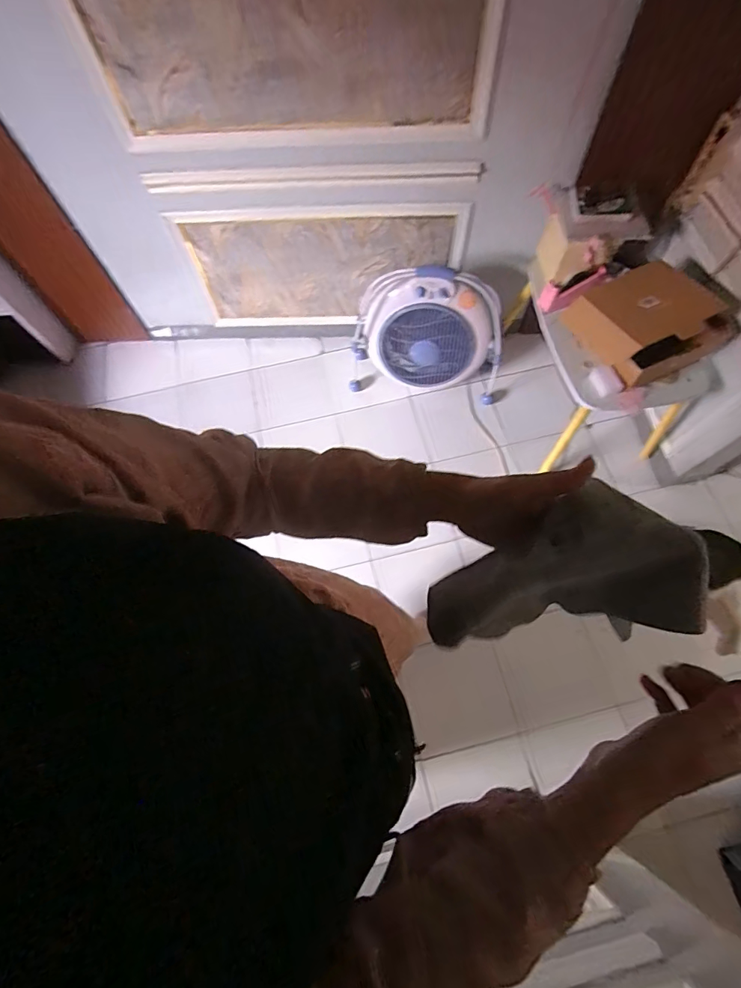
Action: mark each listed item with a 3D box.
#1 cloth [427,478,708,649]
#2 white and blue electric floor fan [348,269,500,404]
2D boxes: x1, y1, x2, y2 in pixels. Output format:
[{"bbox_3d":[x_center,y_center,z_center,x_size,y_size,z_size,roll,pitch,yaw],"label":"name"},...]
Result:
[{"bbox_3d":[0.151,0.076,0.362,0.209,0.097,0.099,-31,62,37],"label":"cloth"},{"bbox_3d":[0.200,-0.591,1.601,0.567,0.491,0.189,9,68,6],"label":"white and blue electric floor fan"}]

